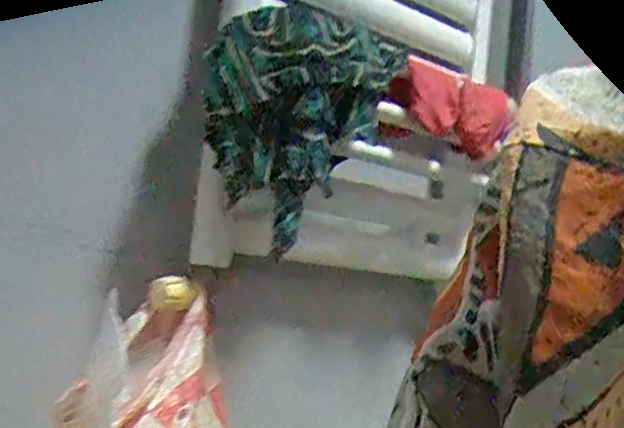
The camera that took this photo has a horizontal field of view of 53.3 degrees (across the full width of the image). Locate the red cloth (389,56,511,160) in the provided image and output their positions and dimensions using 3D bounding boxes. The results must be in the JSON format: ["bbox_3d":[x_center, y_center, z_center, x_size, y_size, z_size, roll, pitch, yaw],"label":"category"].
[{"bbox_3d":[0.174,-0.136,0.781,0.198,0.100,0.030,12,-9,-30],"label":"red cloth"}]

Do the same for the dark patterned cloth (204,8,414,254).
[{"bbox_3d":[-0.014,-0.096,0.683,0.119,0.232,0.198,0,-11,44],"label":"dark patterned cloth"}]

